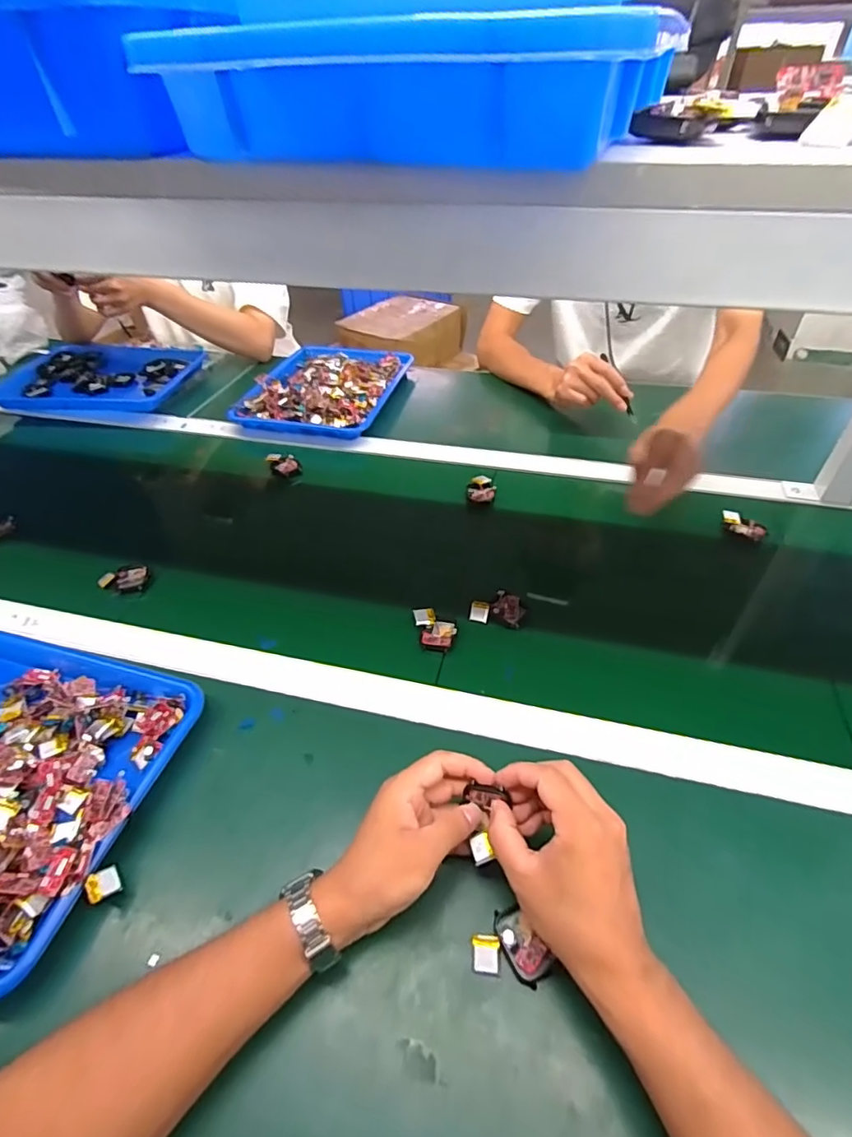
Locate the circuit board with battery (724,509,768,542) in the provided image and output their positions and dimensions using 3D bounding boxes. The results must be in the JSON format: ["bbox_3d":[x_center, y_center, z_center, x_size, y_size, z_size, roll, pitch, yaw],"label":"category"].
[{"bbox_3d":[0.407,-0.055,0.684,0.026,0.020,0.053,-24,48,-21],"label":"circuit board with battery"}]

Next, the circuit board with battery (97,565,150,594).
[{"bbox_3d":[-0.366,0.011,0.650,0.052,0.011,0.036,-7,44,-5],"label":"circuit board with battery"}]

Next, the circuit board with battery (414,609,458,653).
[{"bbox_3d":[0.012,0.064,0.575,0.041,0.011,0.052,-8,44,-6],"label":"circuit board with battery"}]

